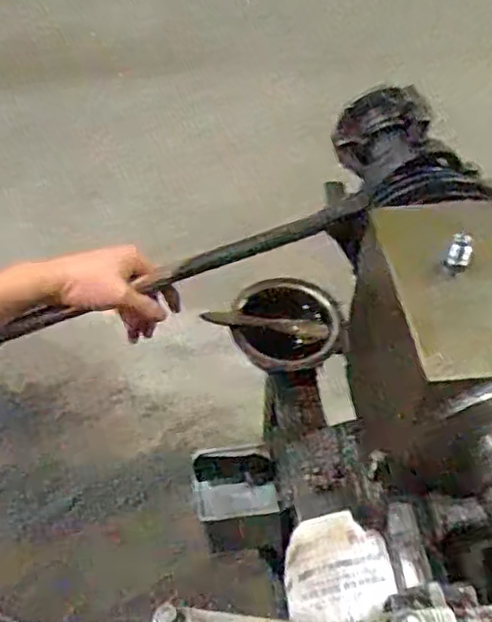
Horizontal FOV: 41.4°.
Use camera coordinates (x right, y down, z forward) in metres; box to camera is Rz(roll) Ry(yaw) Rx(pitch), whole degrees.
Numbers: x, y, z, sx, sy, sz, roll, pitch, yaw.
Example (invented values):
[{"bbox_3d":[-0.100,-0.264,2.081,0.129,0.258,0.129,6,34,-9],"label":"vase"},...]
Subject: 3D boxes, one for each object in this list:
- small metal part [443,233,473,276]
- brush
[{"bbox_3d":[0.155,-0.040,0.473,0.016,0.031,0.014,23,53,17],"label":"small metal part"},{"bbox_3d":[0.023,0.016,0.768,0.145,0.024,0.013,8,50,5],"label":"brush"}]

